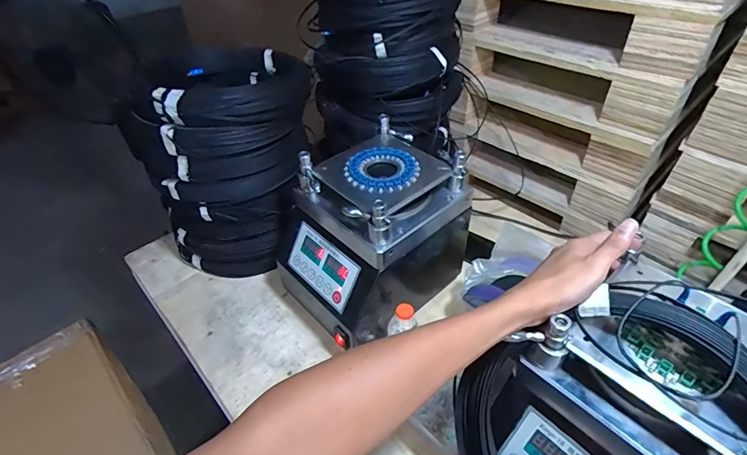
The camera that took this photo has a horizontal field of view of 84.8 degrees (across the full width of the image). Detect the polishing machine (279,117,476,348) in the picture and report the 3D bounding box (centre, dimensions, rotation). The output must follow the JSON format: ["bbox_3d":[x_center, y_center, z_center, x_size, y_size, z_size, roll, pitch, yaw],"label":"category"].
[{"bbox_3d":[-0.009,0.010,0.748,0.298,0.285,0.255,-34,50,-28],"label":"polishing machine"}]

